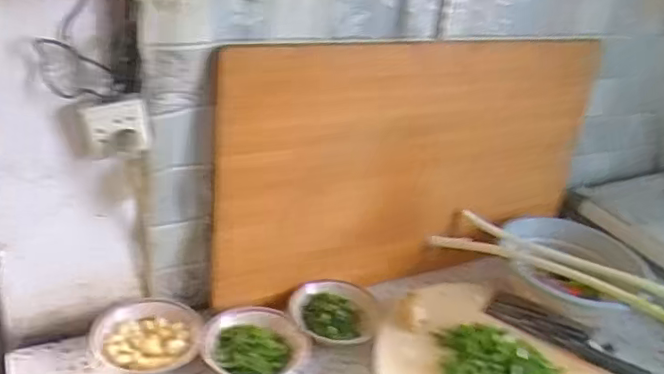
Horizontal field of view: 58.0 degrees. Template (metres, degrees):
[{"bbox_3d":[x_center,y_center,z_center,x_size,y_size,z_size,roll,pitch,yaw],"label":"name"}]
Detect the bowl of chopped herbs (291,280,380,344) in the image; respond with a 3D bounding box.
[{"bbox_3d":[0.006,0.226,1.079,0.158,0.039,0.147,3,29,-2],"label":"bowl of chopped herbs"}]

